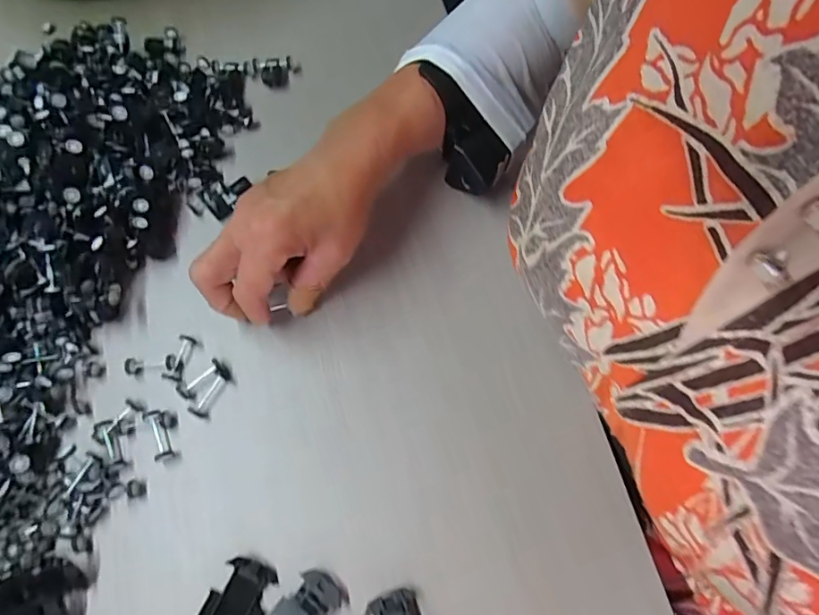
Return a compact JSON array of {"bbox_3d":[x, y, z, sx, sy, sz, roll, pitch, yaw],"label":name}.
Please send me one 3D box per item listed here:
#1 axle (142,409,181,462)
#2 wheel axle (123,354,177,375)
[{"bbox_3d":[-0.151,0.077,0.321,0.015,0.011,0.031,-21,66,-6],"label":"axle"},{"bbox_3d":[-0.168,0.038,0.342,0.034,0.010,0.010,-6,65,1],"label":"wheel axle"}]

